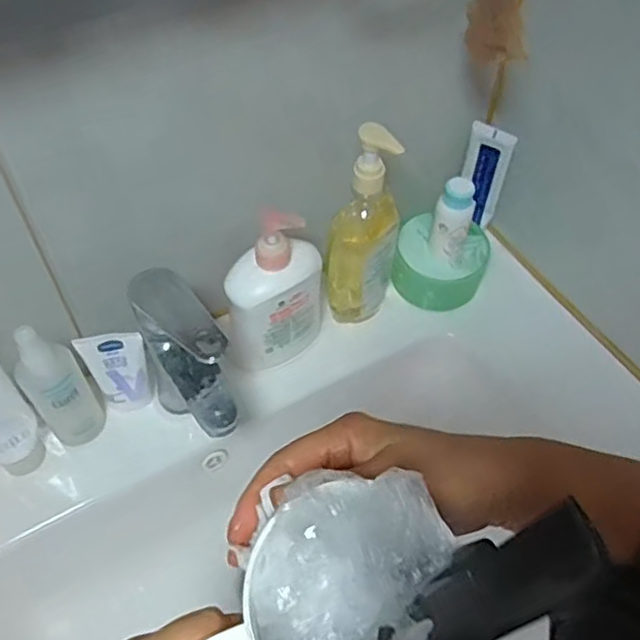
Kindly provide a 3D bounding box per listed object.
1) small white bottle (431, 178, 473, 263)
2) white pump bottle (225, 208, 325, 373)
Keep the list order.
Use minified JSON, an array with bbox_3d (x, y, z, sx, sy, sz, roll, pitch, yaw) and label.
[{"bbox_3d":[0.134,-0.101,0.662,0.039,0.097,0.033,16,54,9],"label":"small white bottle"},{"bbox_3d":[-0.039,-0.024,0.614,0.092,0.177,0.050,-11,54,-11],"label":"white pump bottle"}]

